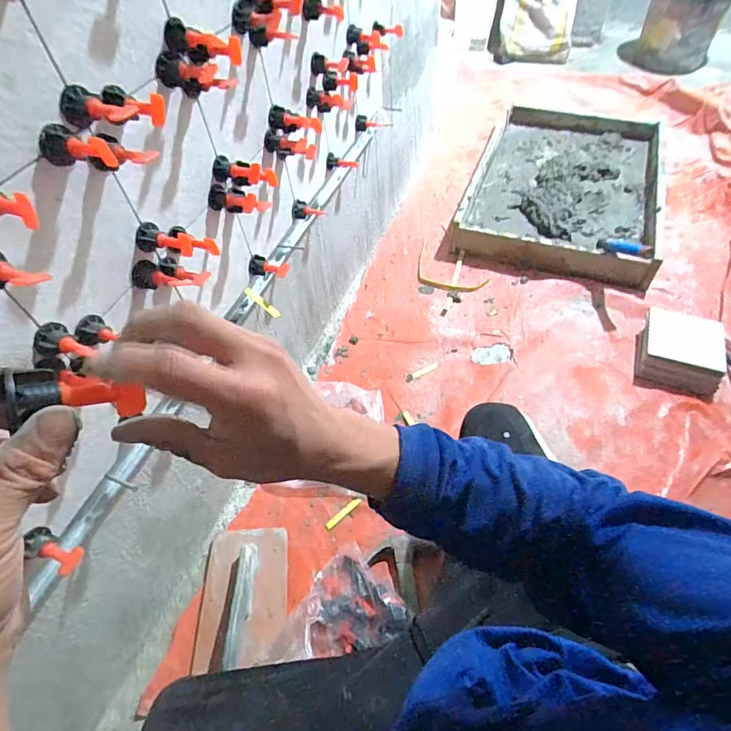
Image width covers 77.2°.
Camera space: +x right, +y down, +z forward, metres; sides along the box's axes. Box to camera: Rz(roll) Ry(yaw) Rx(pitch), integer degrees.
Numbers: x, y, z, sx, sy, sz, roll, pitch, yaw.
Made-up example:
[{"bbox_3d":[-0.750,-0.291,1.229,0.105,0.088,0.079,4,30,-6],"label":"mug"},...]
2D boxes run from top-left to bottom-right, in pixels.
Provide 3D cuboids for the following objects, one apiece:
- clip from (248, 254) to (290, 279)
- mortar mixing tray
[{"bbox_3d":[-0.148,-0.152,0.709,0.059,0.026,0.025,11,54,13],"label":"clip"},{"bbox_3d":[0.601,-0.562,1.390,0.498,0.113,0.821,16,56,16],"label":"mortar mixing tray"}]

